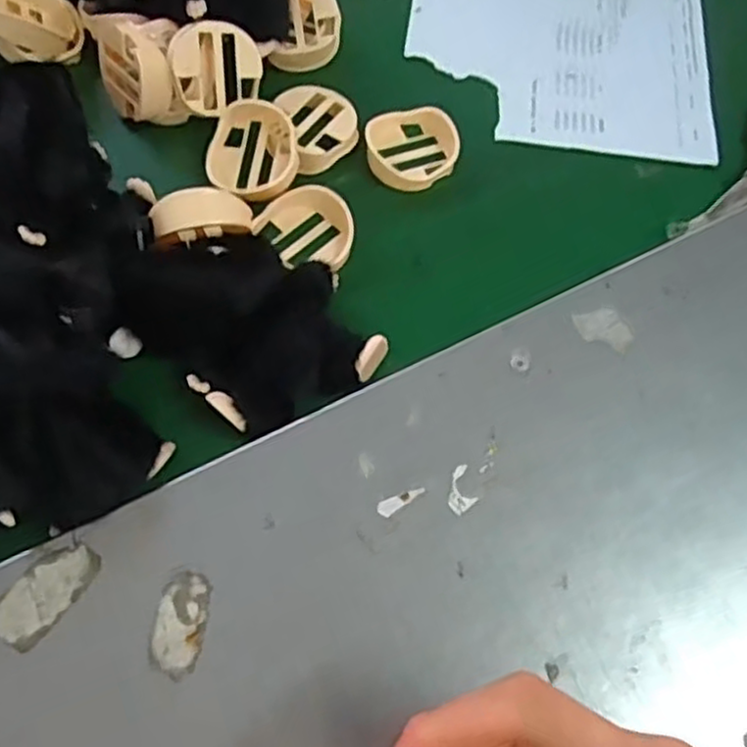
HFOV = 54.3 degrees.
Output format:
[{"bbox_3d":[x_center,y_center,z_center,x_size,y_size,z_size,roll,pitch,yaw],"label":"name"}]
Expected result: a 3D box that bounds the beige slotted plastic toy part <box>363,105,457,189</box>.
[{"bbox_3d":[0.023,-0.141,0.452,0.056,0.020,0.051,0,65,-1],"label":"beige slotted plastic toy part"}]

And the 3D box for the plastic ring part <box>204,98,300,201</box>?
[{"bbox_3d":[-0.071,-0.134,0.441,0.056,0.017,0.056,-1,83,7],"label":"plastic ring part"}]

